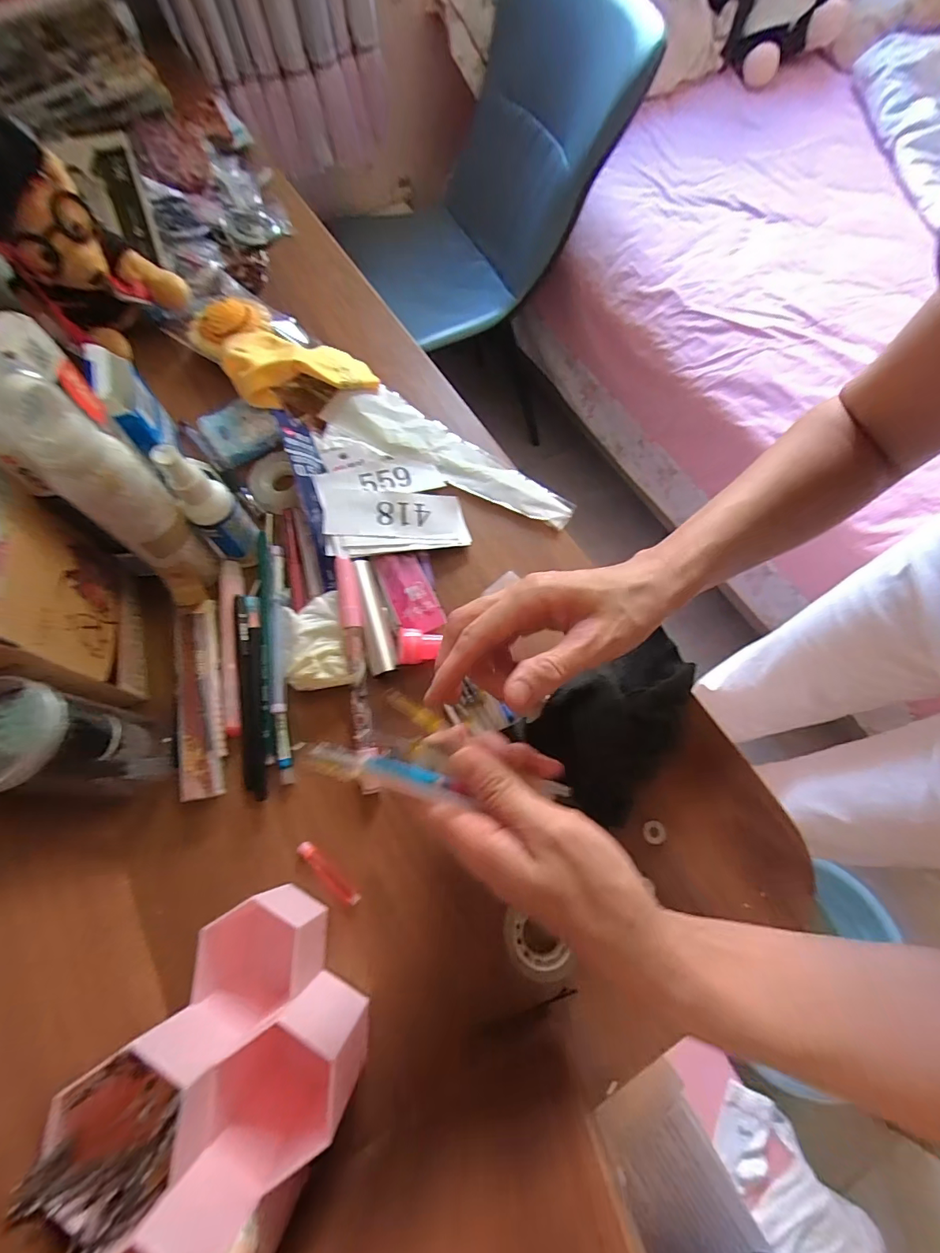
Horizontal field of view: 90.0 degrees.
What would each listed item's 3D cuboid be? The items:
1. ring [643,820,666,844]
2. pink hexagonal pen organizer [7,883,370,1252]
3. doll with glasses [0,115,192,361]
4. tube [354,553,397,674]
[{"bbox_3d":[0.124,0.138,0.315,0.015,0.004,0.014,0,69,0],"label":"ring"},{"bbox_3d":[-0.116,0.225,0.234,0.109,0.128,0.152,14,70,6],"label":"pink hexagonal pen organizer"},{"bbox_3d":[-0.346,-0.337,0.410,0.065,0.156,0.112,17,70,7],"label":"doll with glasses"},{"bbox_3d":[-0.073,-0.010,0.358,0.018,0.012,0.092,-13,69,-5],"label":"tube"}]

